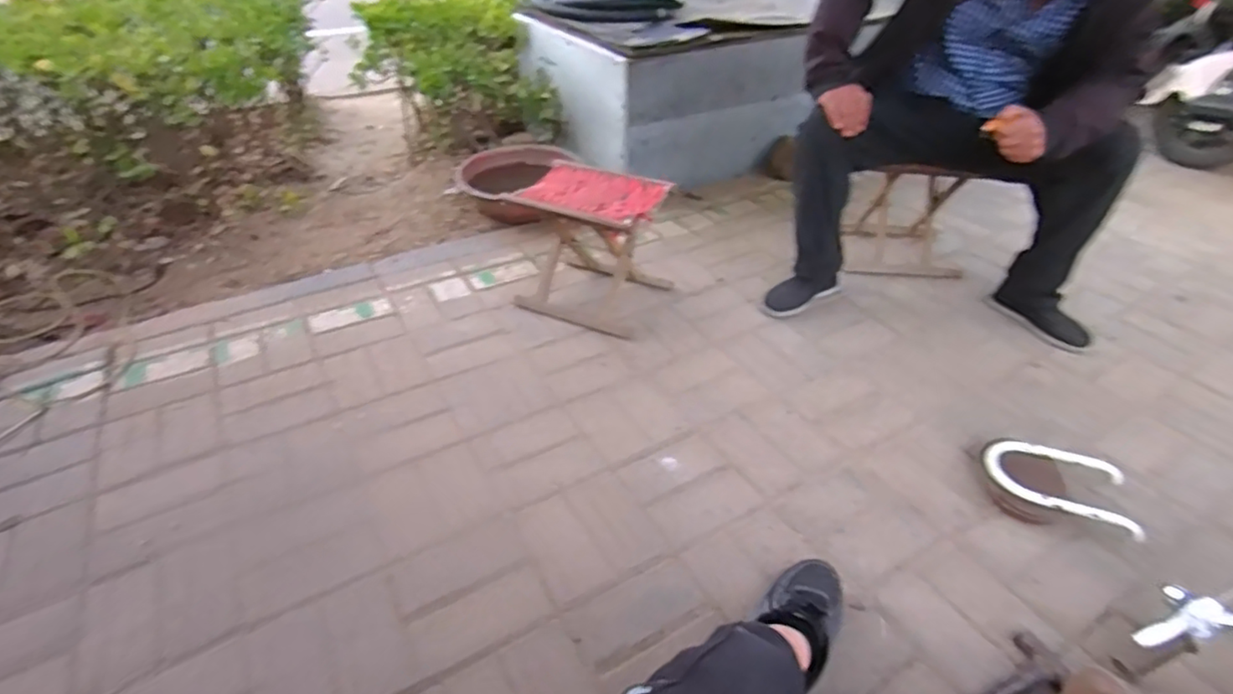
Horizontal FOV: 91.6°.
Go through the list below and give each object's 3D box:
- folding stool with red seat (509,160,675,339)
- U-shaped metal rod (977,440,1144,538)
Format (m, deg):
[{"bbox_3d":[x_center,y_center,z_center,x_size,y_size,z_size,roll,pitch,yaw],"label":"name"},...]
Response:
[{"bbox_3d":[-0.058,-0.244,1.449,0.322,0.281,0.267,15,40,18],"label":"folding stool with red seat"},{"bbox_3d":[0.757,0.231,1.035,0.232,0.050,0.158,12,40,15],"label":"U-shaped metal rod"}]

